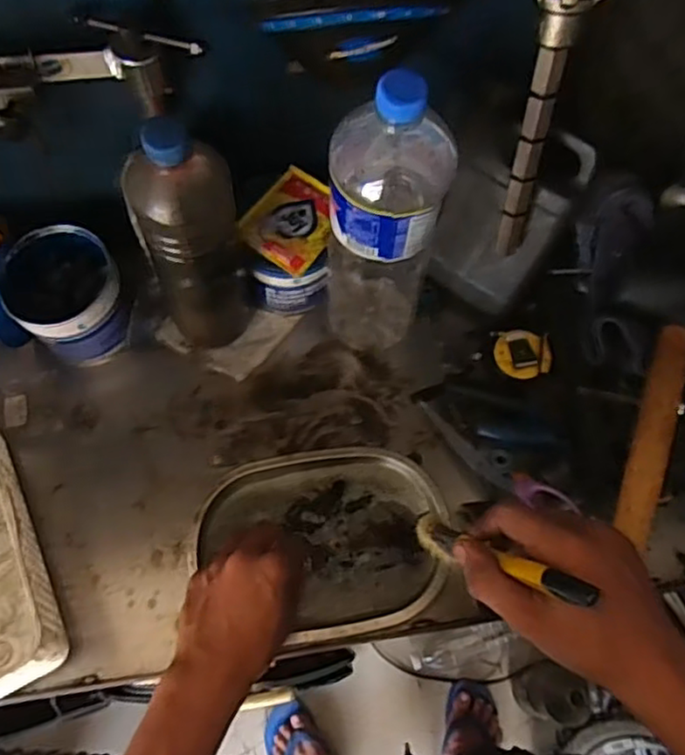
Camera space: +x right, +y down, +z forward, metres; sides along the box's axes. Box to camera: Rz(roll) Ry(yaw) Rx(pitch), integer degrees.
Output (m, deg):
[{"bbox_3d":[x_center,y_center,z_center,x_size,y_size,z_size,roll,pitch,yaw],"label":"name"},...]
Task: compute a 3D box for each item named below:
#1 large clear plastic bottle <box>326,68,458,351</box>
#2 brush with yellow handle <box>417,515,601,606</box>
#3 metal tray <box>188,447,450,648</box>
[{"bbox_3d":[0.034,-0.121,0.533,0.083,0.309,0.099,6,67,2],"label":"large clear plastic bottle"},{"bbox_3d":[0.099,0.117,0.420,0.023,0.160,0.020,46,71,-18],"label":"brush with yellow handle"},{"bbox_3d":[-0.018,0.144,0.566,0.212,0.028,0.153,-10,68,-4],"label":"metal tray"}]

